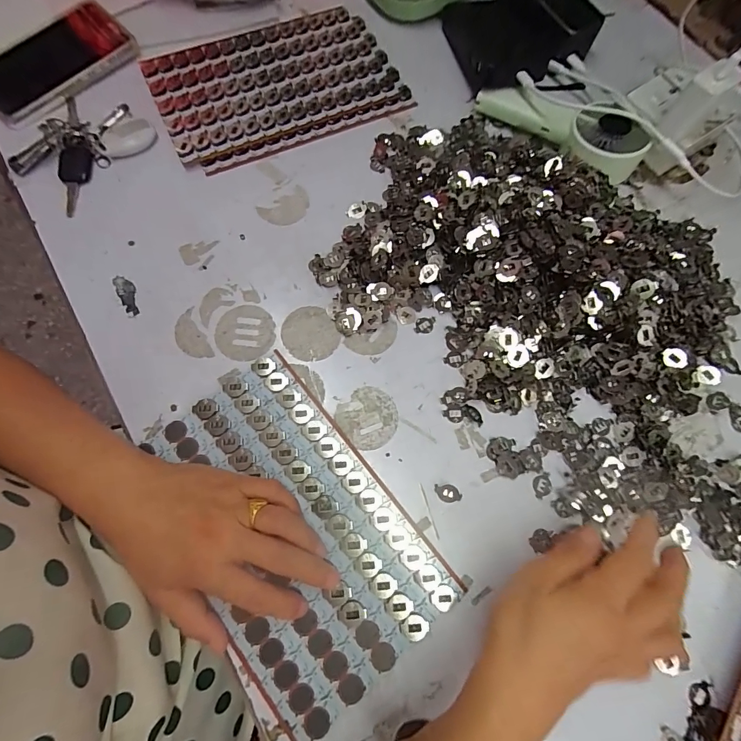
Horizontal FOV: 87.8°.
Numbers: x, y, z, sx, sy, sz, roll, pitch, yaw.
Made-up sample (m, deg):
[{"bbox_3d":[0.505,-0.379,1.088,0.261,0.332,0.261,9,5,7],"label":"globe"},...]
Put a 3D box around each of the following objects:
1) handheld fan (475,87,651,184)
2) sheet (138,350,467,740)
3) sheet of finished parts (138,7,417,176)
[{"bbox_3d":[0.198,-0.257,0.406,0.178,0.047,0.050,32,75,7],"label":"handheld fan"},{"bbox_3d":[-0.064,0.122,0.304,0.153,0.006,0.250,-38,79,-12],"label":"sheet"},{"bbox_3d":[-0.106,-0.325,0.434,0.257,0.013,0.167,-23,76,-8],"label":"sheet of finished parts"}]

